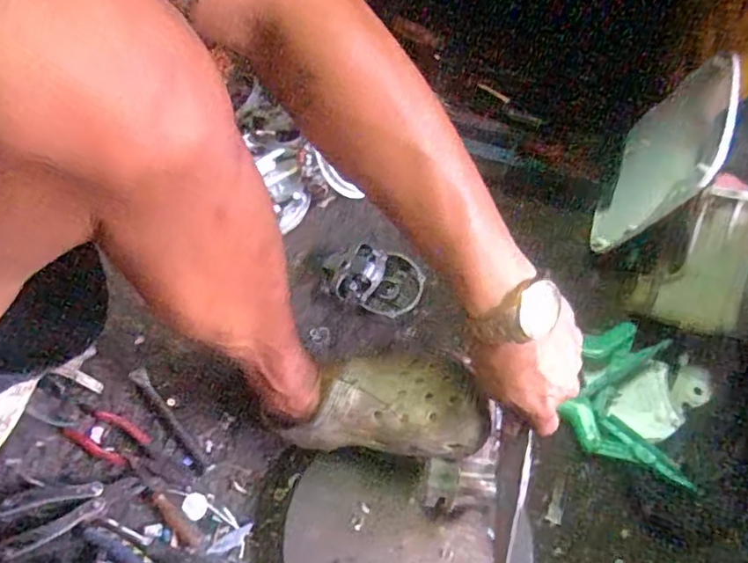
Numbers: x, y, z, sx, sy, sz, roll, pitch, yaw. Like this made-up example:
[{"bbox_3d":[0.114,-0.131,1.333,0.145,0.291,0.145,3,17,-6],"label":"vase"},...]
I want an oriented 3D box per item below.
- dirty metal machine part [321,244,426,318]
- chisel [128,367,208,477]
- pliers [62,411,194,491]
[{"bbox_3d":[-0.001,-0.004,0.747,0.136,0.056,0.091,19,61,11],"label":"dirty metal machine part"},{"bbox_3d":[-0.249,0.168,0.682,0.018,0.012,0.159,-35,66,-19],"label":"chisel"},{"bbox_3d":[-0.283,0.195,0.655,0.168,0.015,0.048,22,62,12],"label":"pliers"}]

